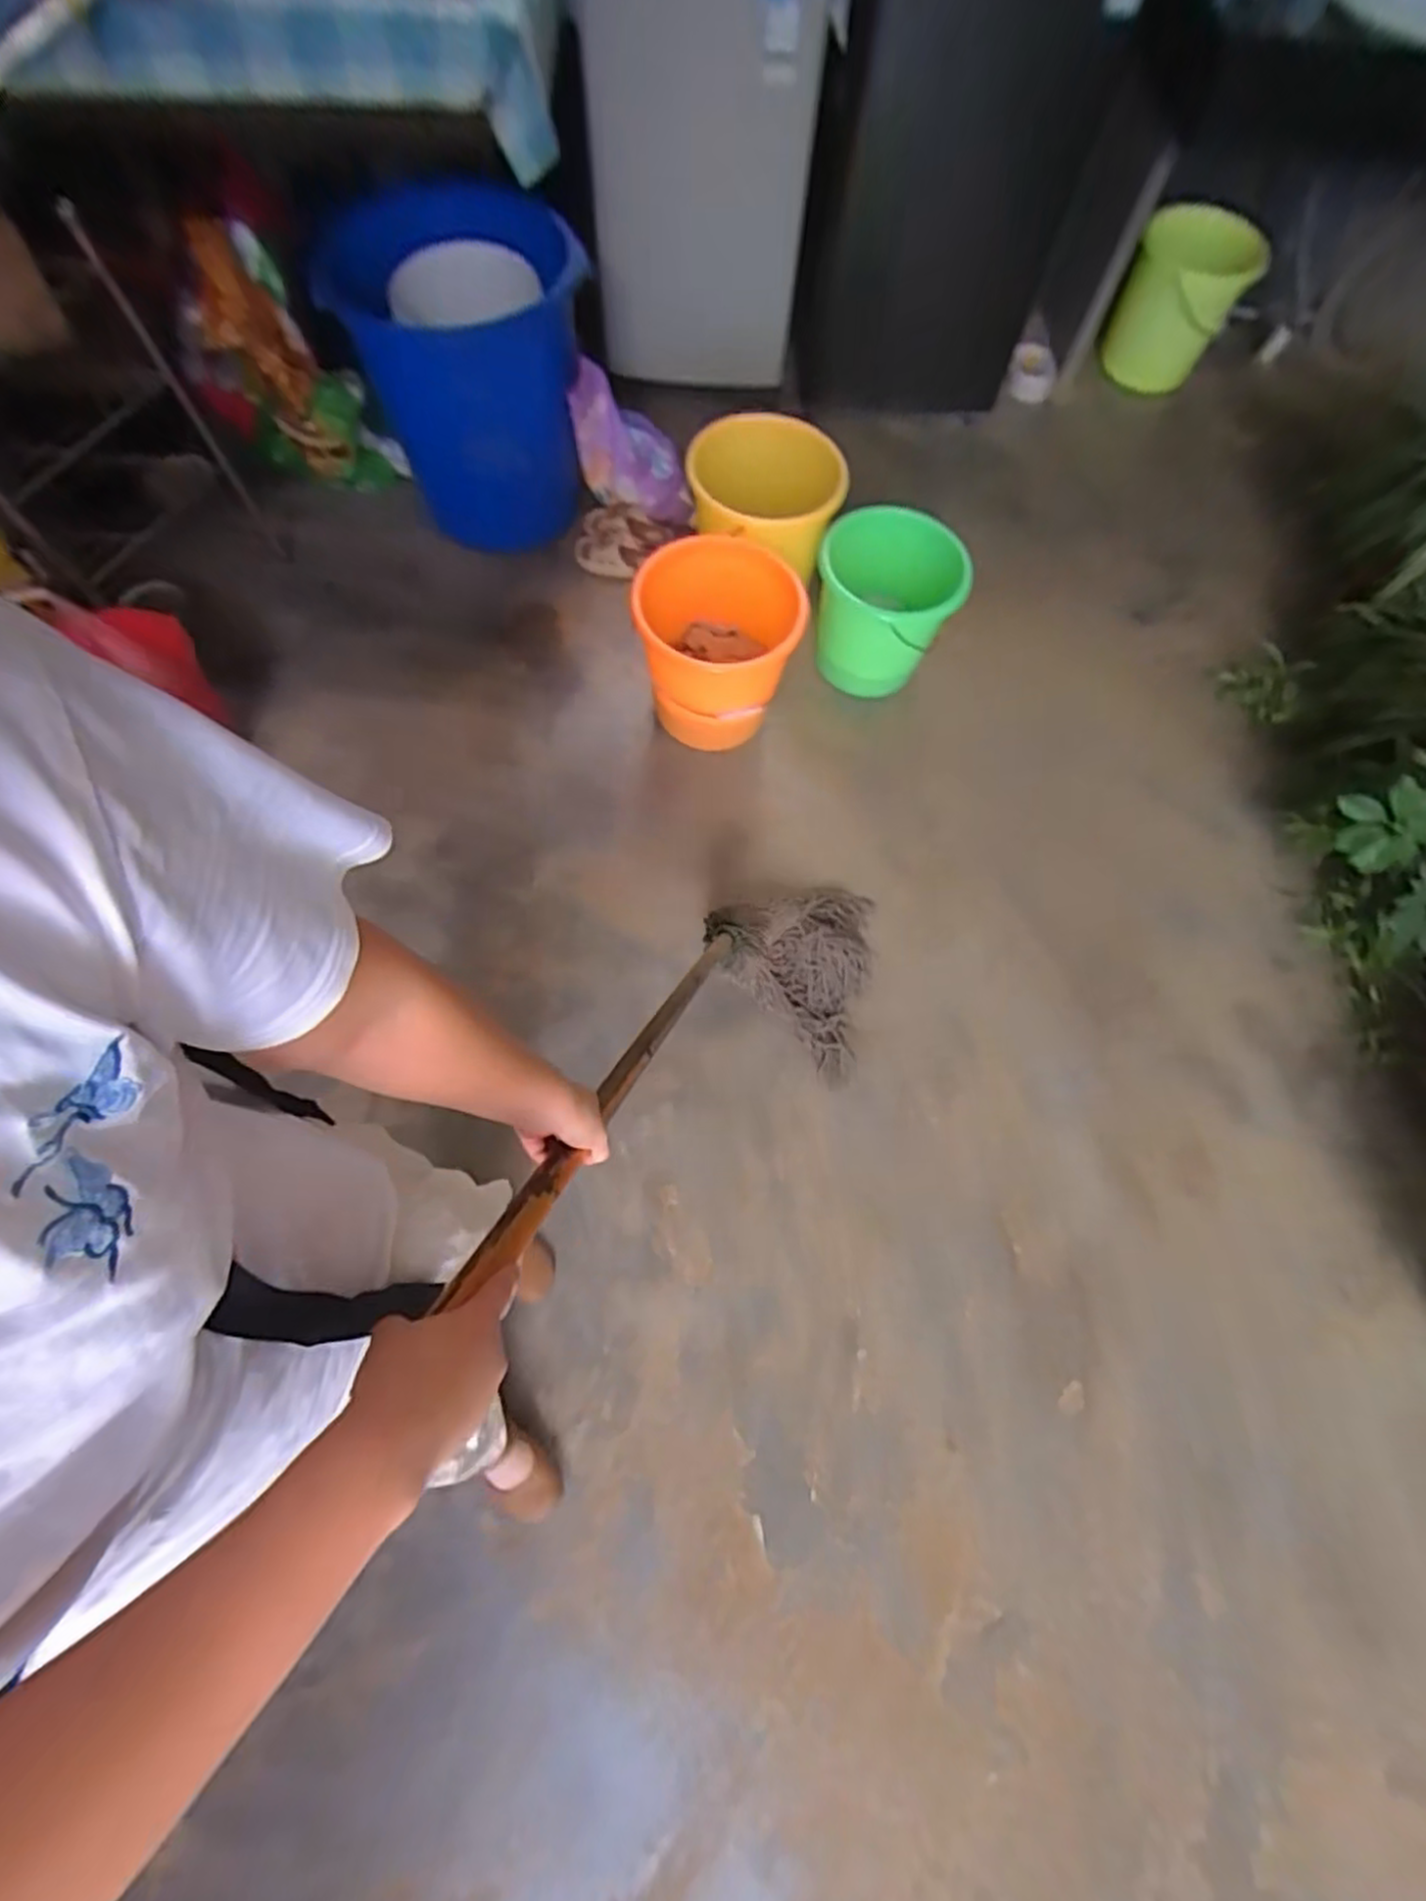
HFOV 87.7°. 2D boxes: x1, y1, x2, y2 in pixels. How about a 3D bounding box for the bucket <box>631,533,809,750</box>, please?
[{"bbox_3d":[0.016,-0.619,1.540,0.319,0.285,0.319,1,69,-3],"label":"bucket"}]

